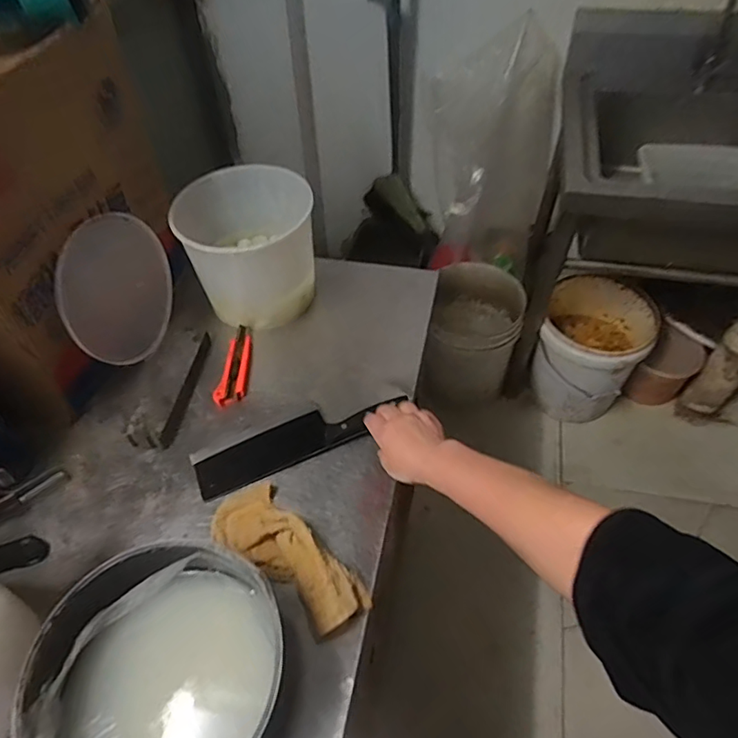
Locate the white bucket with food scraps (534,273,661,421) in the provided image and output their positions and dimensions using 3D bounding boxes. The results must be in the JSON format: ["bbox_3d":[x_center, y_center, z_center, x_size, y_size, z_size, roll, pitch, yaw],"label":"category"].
[{"bbox_3d":[0.650,-0.051,1.623,0.288,0.339,0.284,-1,51,1],"label":"white bucket with food scraps"}]

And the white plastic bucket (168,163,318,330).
[{"bbox_3d":[-0.186,-0.188,0.882,0.188,0.177,0.185,-1,51,1],"label":"white plastic bucket"}]

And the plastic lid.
[{"bbox_3d":[-0.364,-0.116,0.808,0.009,0.197,0.206,2,80,25],"label":"plastic lid"}]

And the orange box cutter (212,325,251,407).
[{"bbox_3d":[-0.199,-0.010,0.841,0.040,0.019,0.151,3,52,4],"label":"orange box cutter"}]

